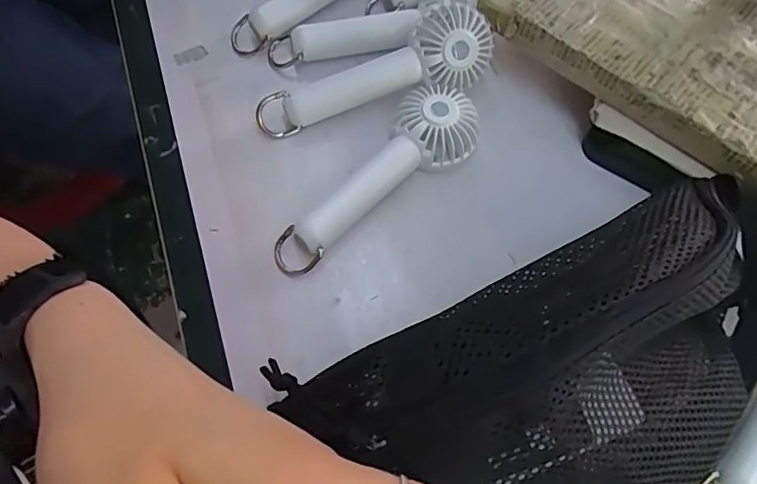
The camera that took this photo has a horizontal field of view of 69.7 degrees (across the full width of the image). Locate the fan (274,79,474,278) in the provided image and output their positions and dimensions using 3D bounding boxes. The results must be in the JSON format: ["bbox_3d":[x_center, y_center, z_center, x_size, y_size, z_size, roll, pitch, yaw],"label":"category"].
[{"bbox_3d":[-0.004,-0.043,0.346,0.157,0.025,0.050,-39,74,-12],"label":"fan"}]

